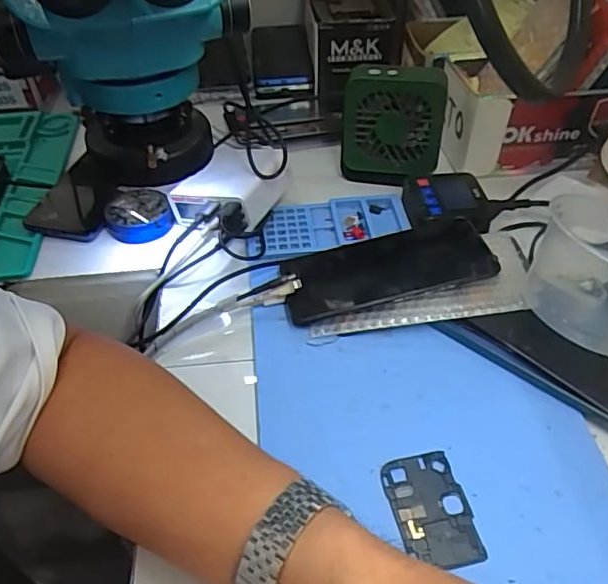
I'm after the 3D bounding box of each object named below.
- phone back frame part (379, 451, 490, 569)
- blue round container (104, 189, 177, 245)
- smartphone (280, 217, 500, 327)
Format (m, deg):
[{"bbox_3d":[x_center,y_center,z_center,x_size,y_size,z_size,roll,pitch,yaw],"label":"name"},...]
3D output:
[{"bbox_3d":[0.076,0.131,0.337,0.045,0.005,0.067,-10,46,-8],"label":"phone back frame part"},{"bbox_3d":[-0.158,-0.076,0.541,0.061,0.026,0.061,-1,45,1],"label":"blue round container"},{"bbox_3d":[0.068,-0.021,0.456,0.168,0.010,0.075,-14,41,-1],"label":"smartphone"}]

